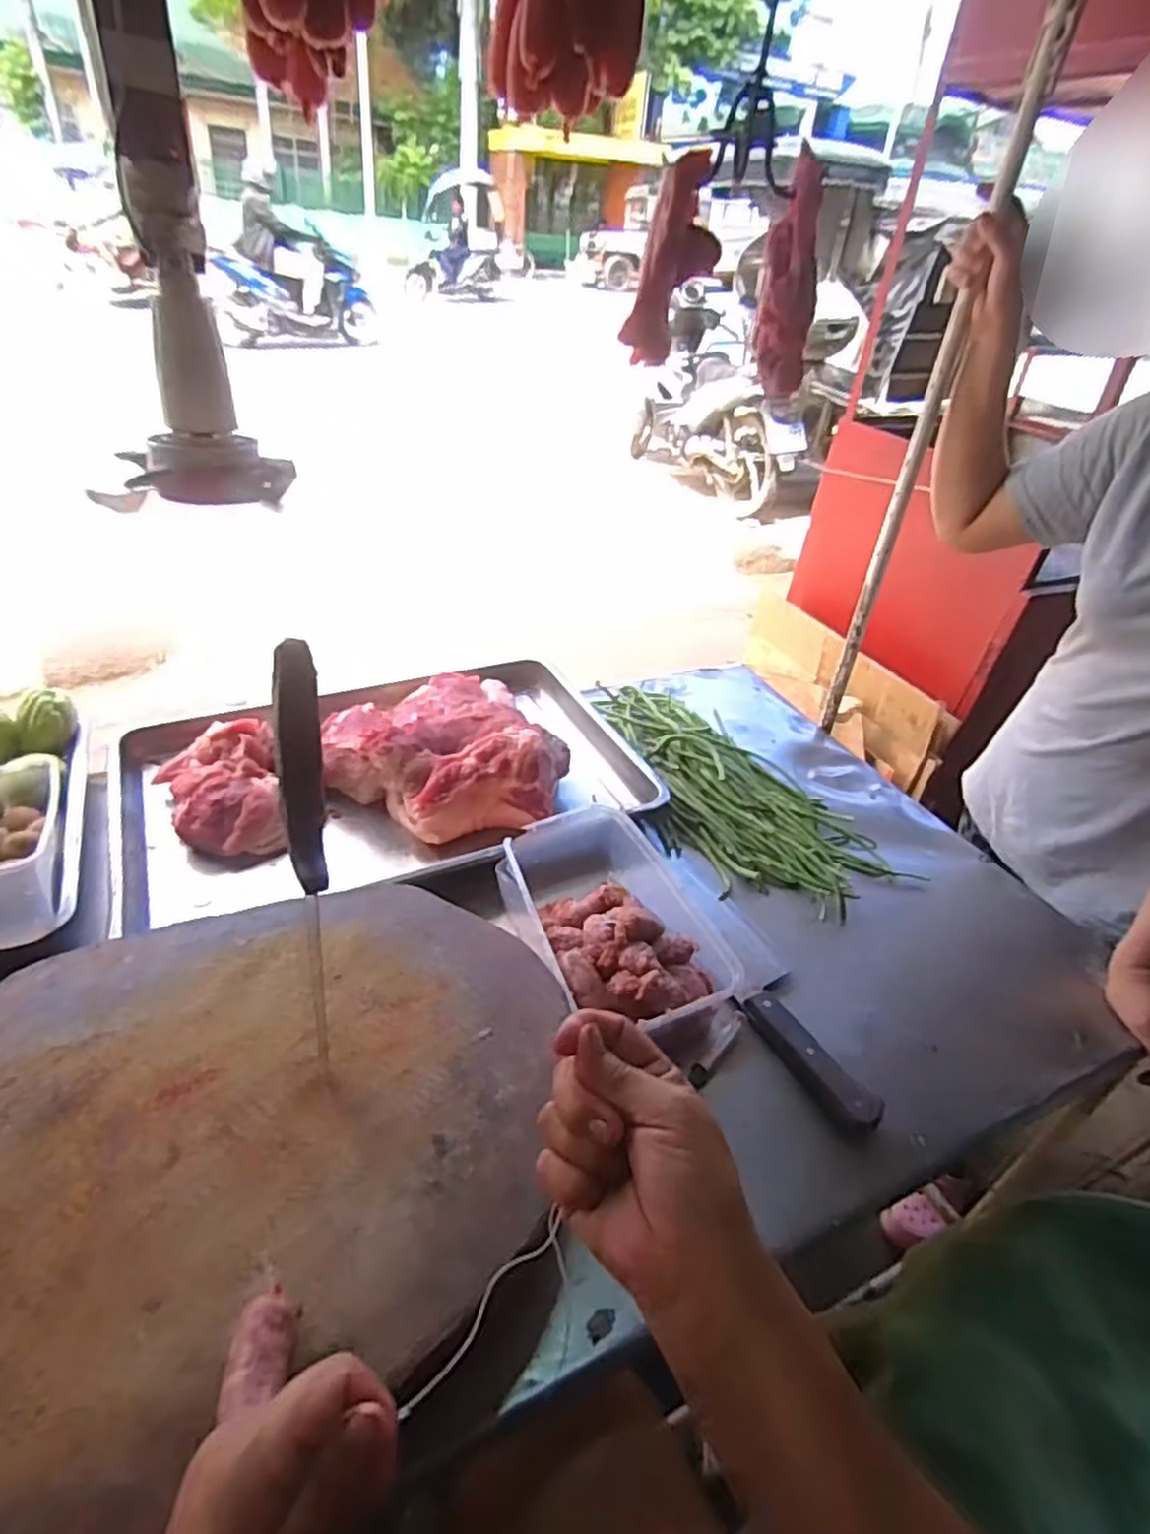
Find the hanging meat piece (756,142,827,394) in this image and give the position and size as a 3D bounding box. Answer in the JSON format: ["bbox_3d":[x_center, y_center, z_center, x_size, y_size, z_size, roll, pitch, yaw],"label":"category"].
[{"bbox_3d":[0.195,-0.429,0.657,0.055,0.168,0.050,15,38,11],"label":"hanging meat piece"}]

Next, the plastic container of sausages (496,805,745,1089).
[{"bbox_3d":[0.032,0.151,0.689,0.168,0.080,0.260,-15,42,-26],"label":"plastic container of sausages"}]

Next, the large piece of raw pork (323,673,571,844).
[{"bbox_3d":[-0.157,-0.031,0.896,0.282,0.085,0.258,-2,38,-11],"label":"large piece of raw pork"}]

